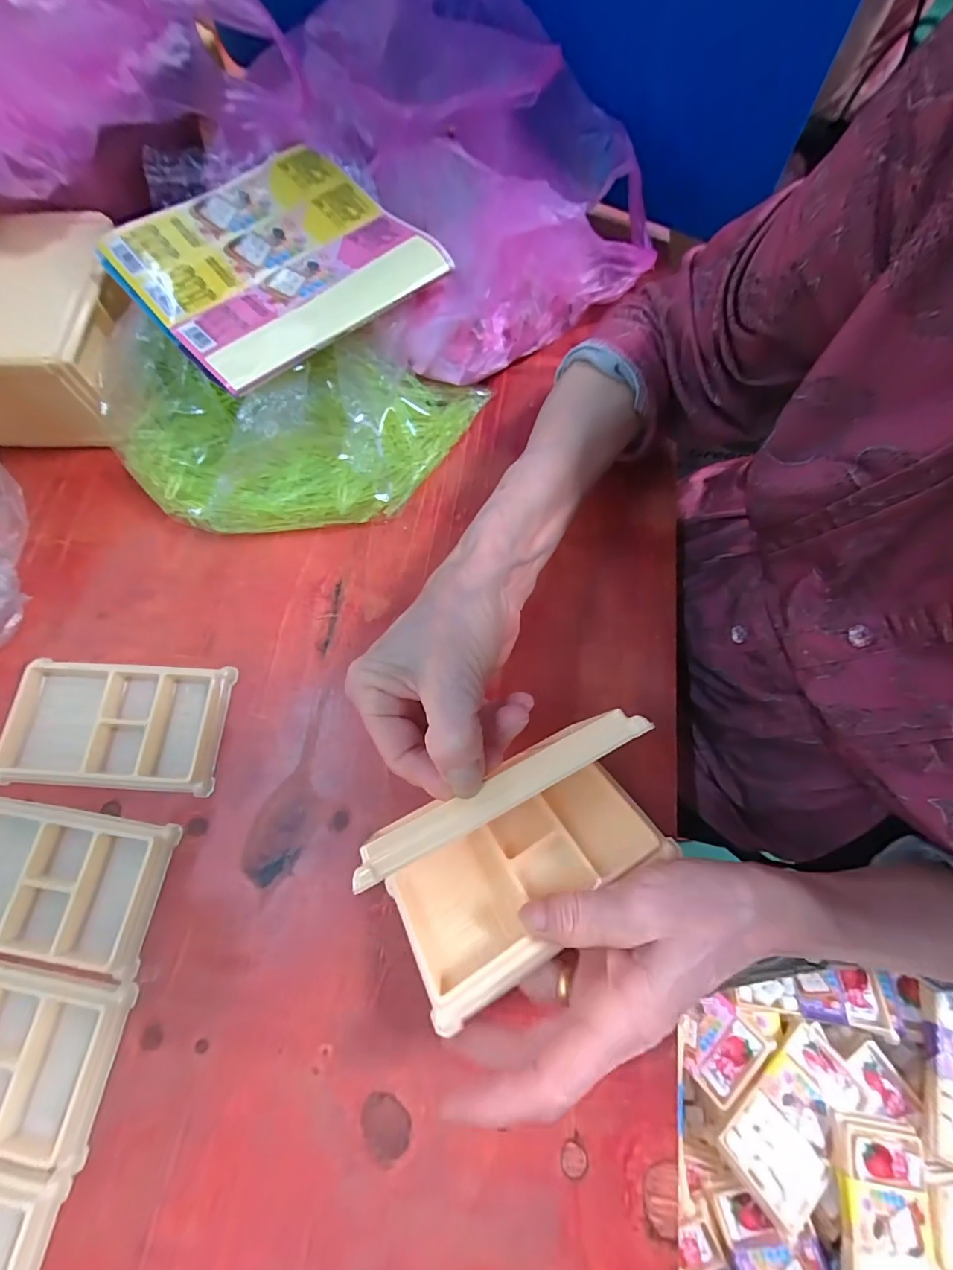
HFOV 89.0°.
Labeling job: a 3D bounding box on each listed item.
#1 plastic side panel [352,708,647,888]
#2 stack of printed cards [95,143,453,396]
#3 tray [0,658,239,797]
[{"bbox_3d":[0.012,0.062,0.200,0.130,0.008,0.017,-24,72,-15],"label":"plastic side panel"},{"bbox_3d":[-0.133,-0.250,0.322,0.172,0.012,0.159,-40,77,-13],"label":"stack of printed cards"},{"bbox_3d":[-0.228,0.056,0.308,0.130,0.013,0.077,3,72,3],"label":"tray"}]

